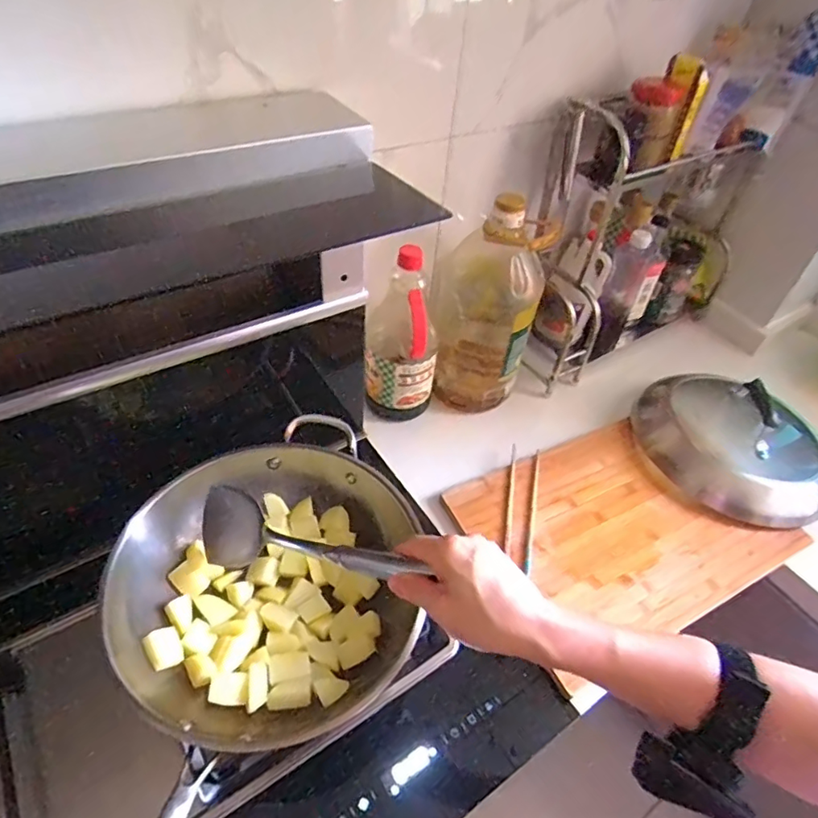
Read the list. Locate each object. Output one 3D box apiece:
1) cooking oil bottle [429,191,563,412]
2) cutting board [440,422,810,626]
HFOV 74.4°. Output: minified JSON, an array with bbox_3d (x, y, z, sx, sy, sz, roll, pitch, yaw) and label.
[{"bbox_3d":[0.111,-0.173,0.848,0.136,0.331,0.149,-2,47,-8],"label":"cooking oil bottle"},{"bbox_3d":[0.300,0.163,0.779,0.396,0.022,0.303,-19,51,-22],"label":"cutting board"}]

